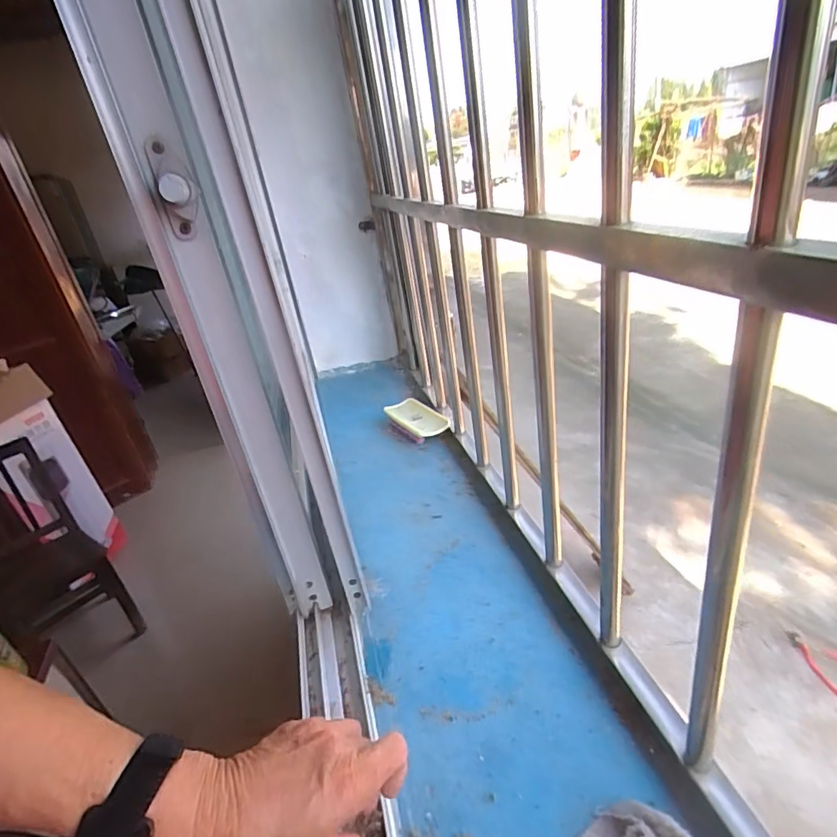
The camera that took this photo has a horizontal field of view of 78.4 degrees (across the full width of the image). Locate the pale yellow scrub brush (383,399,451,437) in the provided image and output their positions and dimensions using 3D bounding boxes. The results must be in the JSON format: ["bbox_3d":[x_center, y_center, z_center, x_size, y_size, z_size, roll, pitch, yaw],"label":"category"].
[{"bbox_3d":[-0.001,0.001,0.907,0.058,0.022,0.137,-37,39,-15],"label":"pale yellow scrub brush"}]

